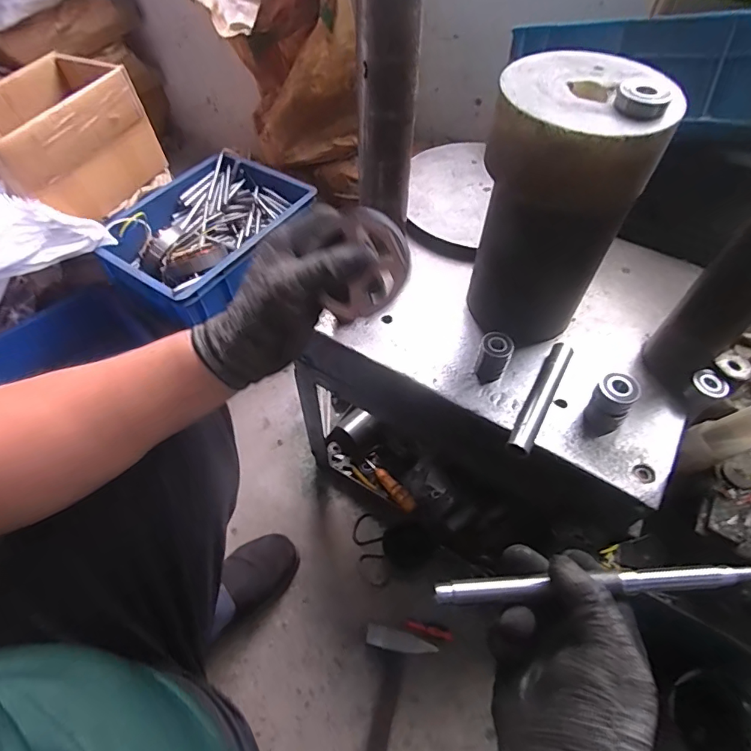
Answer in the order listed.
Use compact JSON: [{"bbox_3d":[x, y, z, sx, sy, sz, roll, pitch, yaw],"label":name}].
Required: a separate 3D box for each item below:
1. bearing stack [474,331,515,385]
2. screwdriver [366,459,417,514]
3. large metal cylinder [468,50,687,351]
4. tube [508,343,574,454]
[{"bbox_3d":[0.131,-0.020,0.508,0.034,0.045,0.033,-15,56,-12],"label":"bearing stack"},{"bbox_3d":[0.023,0.207,0.887,0.027,0.025,0.149,-30,44,-21],"label":"screwdriver"},{"bbox_3d":[0.176,-0.159,0.473,0.138,0.257,0.137,23,57,14],"label":"large metal cylinder"},{"bbox_3d":[0.178,0.024,0.490,0.022,0.027,0.150,26,58,17],"label":"tube"}]

